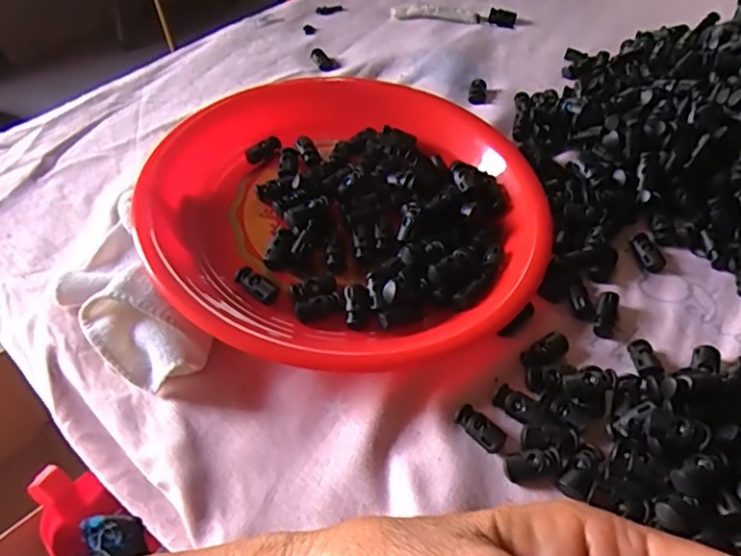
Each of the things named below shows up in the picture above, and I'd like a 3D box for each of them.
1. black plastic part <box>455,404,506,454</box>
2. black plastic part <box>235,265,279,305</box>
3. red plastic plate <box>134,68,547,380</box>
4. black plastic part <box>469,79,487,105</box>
[{"bbox_3d":[0.057,0.078,0.299,0.013,0.007,0.028,-34,56,-23],"label":"black plastic part"},{"bbox_3d":[-0.067,0.004,0.345,0.028,0.005,0.013,39,60,10],"label":"black plastic part"},{"bbox_3d":[-0.014,-0.052,0.381,0.246,0.050,0.227,-2,50,2],"label":"red plastic plate"},{"bbox_3d":[0.093,-0.161,0.502,0.014,0.006,0.035,6,50,8],"label":"black plastic part"}]

